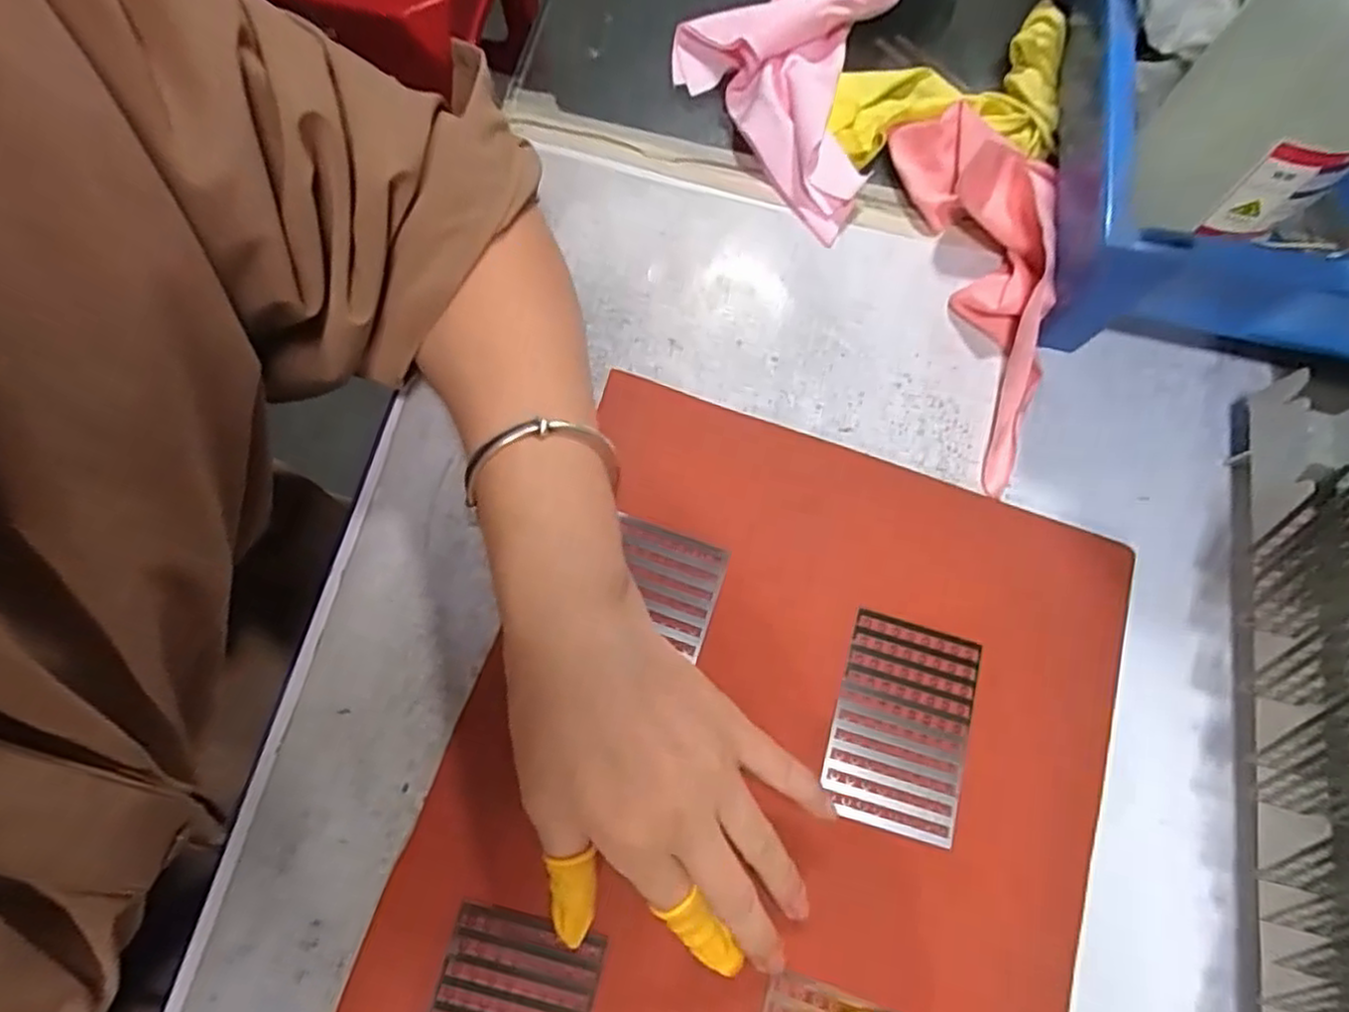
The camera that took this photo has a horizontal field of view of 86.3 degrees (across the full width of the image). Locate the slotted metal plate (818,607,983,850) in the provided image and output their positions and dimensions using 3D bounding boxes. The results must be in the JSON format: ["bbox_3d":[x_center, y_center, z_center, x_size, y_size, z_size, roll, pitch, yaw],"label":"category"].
[{"bbox_3d":[0.097,0.093,0.306,0.057,0.004,0.086,15,77,3],"label":"slotted metal plate"}]

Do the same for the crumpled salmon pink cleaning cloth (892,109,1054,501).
[{"bbox_3d":[0.170,-0.113,0.358,0.070,0.038,0.204,-8,74,-7],"label":"crumpled salmon pink cleaning cloth"}]

